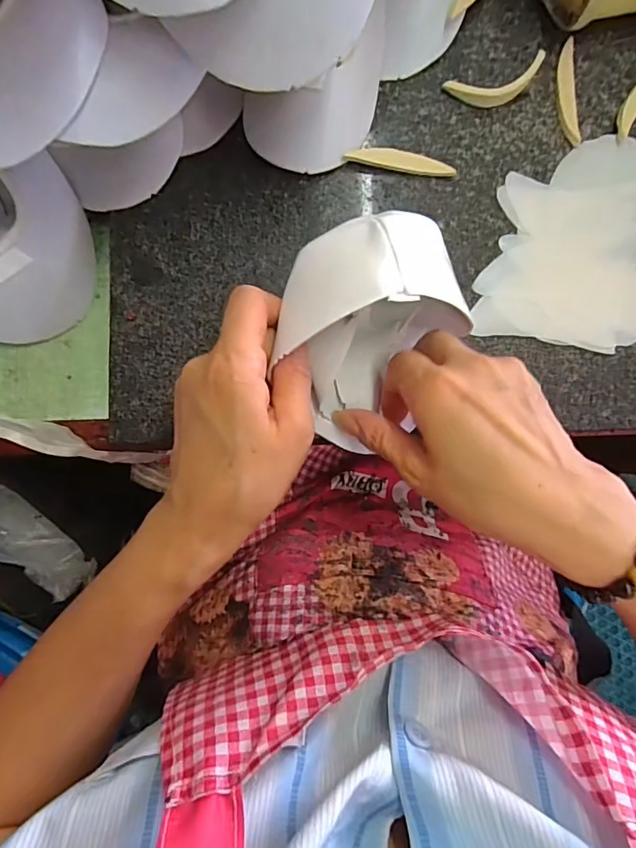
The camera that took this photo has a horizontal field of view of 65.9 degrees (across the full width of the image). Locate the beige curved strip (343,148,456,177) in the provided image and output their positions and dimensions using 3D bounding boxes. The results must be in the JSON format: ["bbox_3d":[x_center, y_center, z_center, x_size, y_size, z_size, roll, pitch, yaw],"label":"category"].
[{"bbox_3d":[0.055,-0.176,0.327,0.072,0.007,0.013,8,85,-4],"label":"beige curved strip"}]

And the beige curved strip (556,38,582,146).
[{"bbox_3d":[0.172,-0.228,0.339,0.015,0.005,0.073,1,86,-5],"label":"beige curved strip"}]

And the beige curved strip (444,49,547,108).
[{"bbox_3d":[0.119,-0.226,0.329,0.064,0.004,0.022,-11,117,12],"label":"beige curved strip"}]

